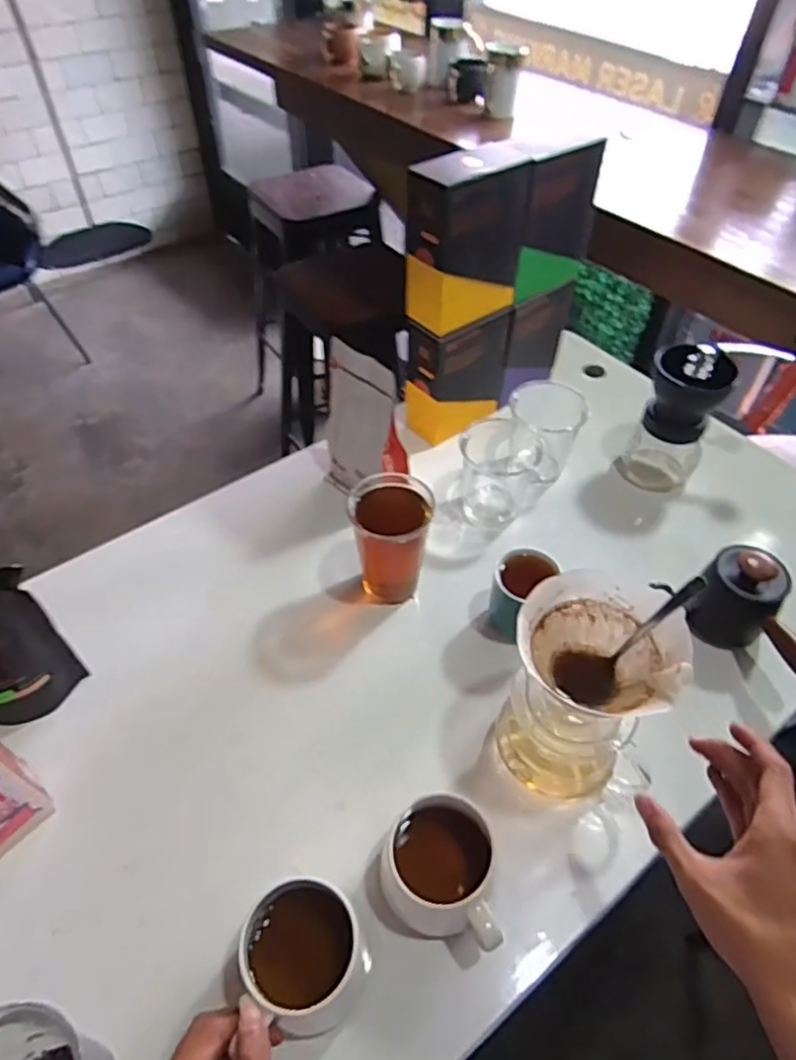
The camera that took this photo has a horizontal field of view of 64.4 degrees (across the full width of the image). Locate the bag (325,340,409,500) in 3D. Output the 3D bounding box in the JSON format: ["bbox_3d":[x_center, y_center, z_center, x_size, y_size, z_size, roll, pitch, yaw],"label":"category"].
[{"bbox_3d":[-0.041,-0.117,0.736,0.100,0.194,0.046,25,54,19],"label":"bag"}]

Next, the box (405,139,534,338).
[{"bbox_3d":[0.073,-0.318,0.697,0.131,0.168,0.070,-35,58,-26],"label":"box"}]

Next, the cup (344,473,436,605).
[{"bbox_3d":[-0.007,0.013,0.657,0.081,0.129,0.074,0,50,0],"label":"cup"}]

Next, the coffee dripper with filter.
[{"bbox_3d":[0.150,0.092,0.483,0.114,0.088,0.101,23,53,18],"label":"coffee dripper with filter"}]

